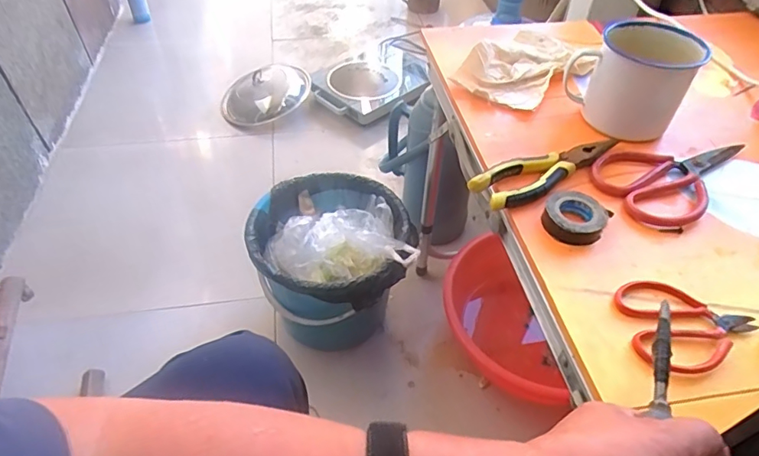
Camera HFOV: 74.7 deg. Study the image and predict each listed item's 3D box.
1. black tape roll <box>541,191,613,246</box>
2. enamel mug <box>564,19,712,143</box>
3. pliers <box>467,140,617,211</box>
[{"bbox_3d":[0.180,-0.009,0.458,0.053,0.020,0.053,1,47,-1],"label":"black tape roll"},{"bbox_3d":[0.278,-0.168,0.551,0.086,0.097,0.119,-33,55,-28],"label":"enamel mug"},{"bbox_3d":[0.172,-0.059,0.503,0.168,0.016,0.045,-20,50,-19],"label":"pliers"}]

